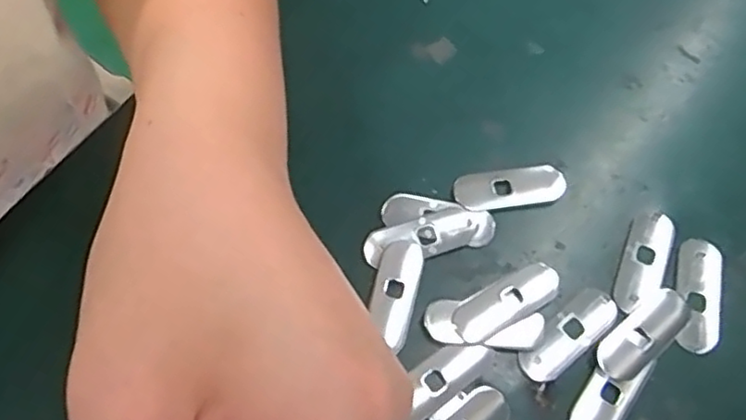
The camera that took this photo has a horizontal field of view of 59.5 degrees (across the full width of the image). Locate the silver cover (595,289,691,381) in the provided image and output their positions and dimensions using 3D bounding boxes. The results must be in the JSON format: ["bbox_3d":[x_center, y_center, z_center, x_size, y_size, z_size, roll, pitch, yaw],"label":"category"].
[{"bbox_3d":[0.114,0.052,0.274,0.049,0.008,0.019,-35,73,-14],"label":"silver cover"}]

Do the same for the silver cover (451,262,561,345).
[{"bbox_3d":[0.057,0.040,0.281,0.049,0.005,0.018,-28,72,-12],"label":"silver cover"}]

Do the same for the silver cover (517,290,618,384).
[{"bbox_3d":[0.083,0.053,0.277,0.049,0.004,0.018,-37,74,-15],"label":"silver cover"}]

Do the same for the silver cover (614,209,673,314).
[{"bbox_3d":[0.121,0.023,0.289,0.019,0.004,0.049,20,69,7],"label":"silver cover"}]

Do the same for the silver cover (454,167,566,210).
[{"bbox_3d":[0.063,-0.010,0.302,0.050,0.004,0.018,-6,69,-4],"label":"silver cover"}]

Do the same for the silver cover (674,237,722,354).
[{"bbox_3d":[0.142,0.036,0.282,0.019,0.004,0.050,9,68,2],"label":"silver cover"}]

